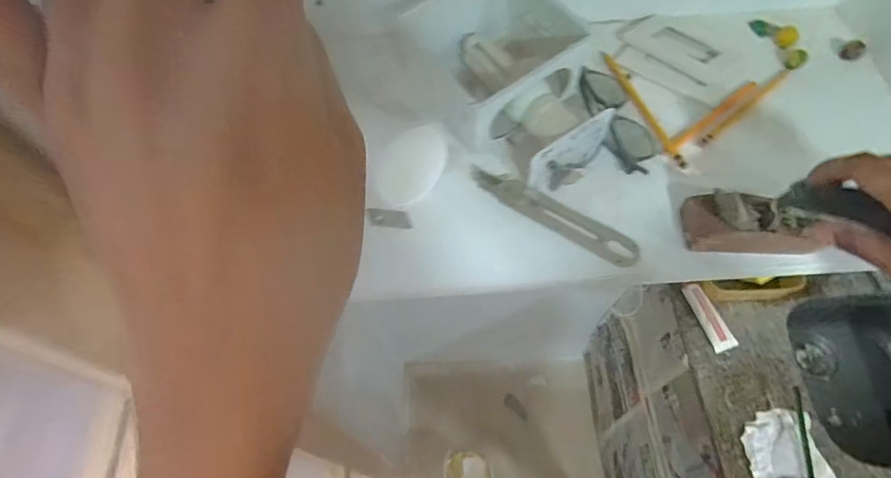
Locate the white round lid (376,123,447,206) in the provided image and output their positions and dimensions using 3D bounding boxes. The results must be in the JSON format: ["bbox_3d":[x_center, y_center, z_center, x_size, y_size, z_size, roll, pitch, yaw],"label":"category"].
[{"bbox_3d":[-0.031,-0.070,0.474,0.070,0.006,0.068,-13,95,-10],"label":"white round lid"}]

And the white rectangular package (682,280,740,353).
[{"bbox_3d":[0.563,0.164,1.064,0.051,0.016,0.153,-22,72,5],"label":"white rectangular package"}]

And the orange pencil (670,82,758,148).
[{"bbox_3d":[0.275,-0.127,0.507,0.133,0.006,0.014,-34,65,-16],"label":"orange pencil"}]

